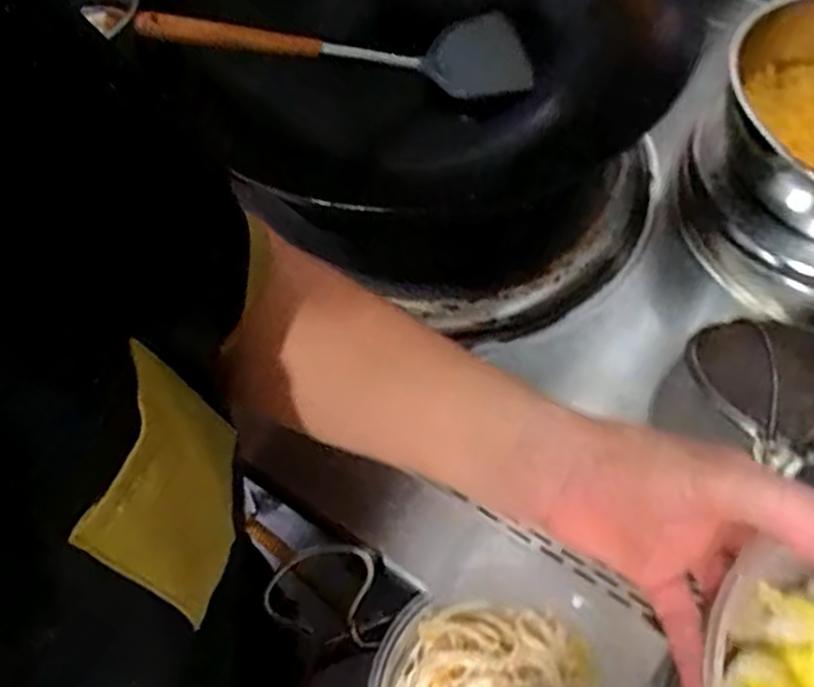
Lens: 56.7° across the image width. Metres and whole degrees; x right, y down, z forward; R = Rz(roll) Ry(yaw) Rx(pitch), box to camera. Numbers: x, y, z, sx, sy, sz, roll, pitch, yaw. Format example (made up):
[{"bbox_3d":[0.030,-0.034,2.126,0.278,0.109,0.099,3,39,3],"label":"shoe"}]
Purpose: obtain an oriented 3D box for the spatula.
[{"bbox_3d":[-0.052,-0.259,0.655,0.338,0.035,0.087,-2,61,-18],"label":"spatula"}]

